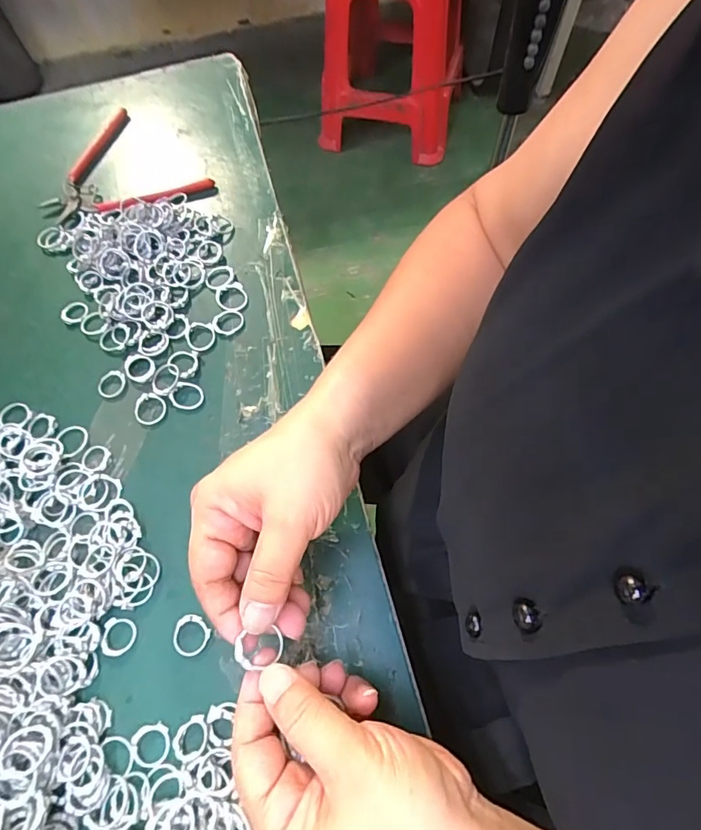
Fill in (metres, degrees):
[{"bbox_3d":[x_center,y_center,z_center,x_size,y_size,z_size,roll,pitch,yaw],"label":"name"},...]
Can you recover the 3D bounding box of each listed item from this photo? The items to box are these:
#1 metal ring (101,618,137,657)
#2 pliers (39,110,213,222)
[{"bbox_3d":[-0.136,0.130,0.275,0.019,0.004,0.020,-1,67,3],"label":"metal ring"},{"bbox_3d":[-0.214,-0.210,0.421,0.140,0.012,0.122,42,75,18],"label":"pliers"}]

